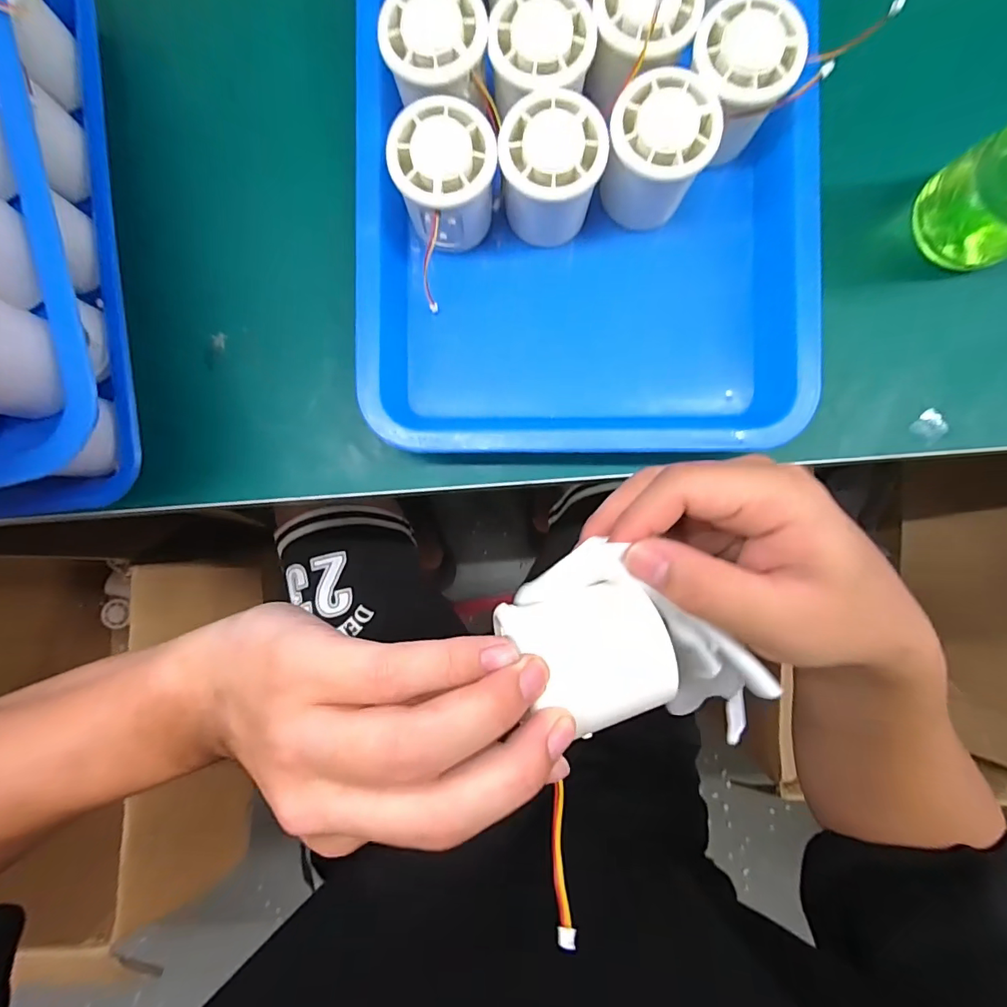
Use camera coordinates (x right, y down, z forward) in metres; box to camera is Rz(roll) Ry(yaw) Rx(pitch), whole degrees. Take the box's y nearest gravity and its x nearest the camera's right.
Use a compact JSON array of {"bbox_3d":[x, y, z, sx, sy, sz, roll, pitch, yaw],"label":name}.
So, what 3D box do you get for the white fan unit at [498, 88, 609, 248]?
[{"bbox_3d":[0.026,-0.185,0.278,0.054,0.053,0.061,8,88,1],"label":"white fan unit"}]

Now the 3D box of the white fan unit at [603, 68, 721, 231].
[{"bbox_3d":[0.085,-0.196,0.277,0.054,0.052,0.056,9,88,1],"label":"white fan unit"}]

